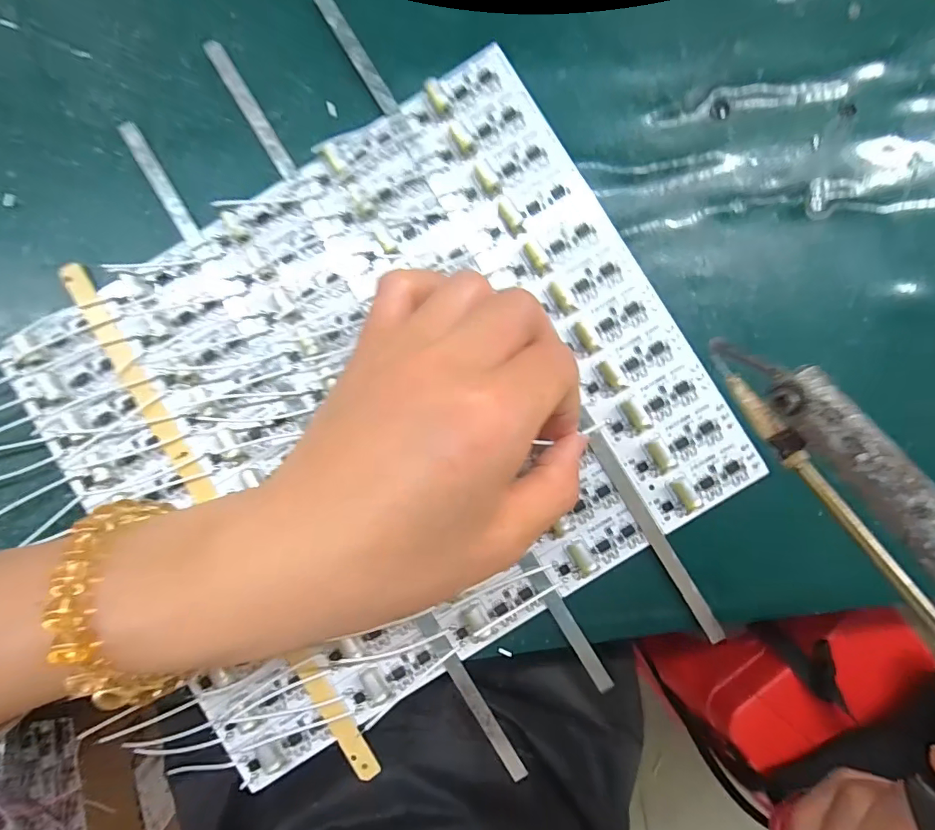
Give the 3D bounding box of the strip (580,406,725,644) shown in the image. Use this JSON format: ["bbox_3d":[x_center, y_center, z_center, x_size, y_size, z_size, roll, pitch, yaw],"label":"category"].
[{"bbox_3d":[0.070,0.042,0.181,0.007,0.004,0.099,-30,89,-1],"label":"strip"}]

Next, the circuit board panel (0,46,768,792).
[{"bbox_3d":[-0.031,-0.001,0.182,0.225,0.008,0.193,-33,89,-1],"label":"circuit board panel"}]

